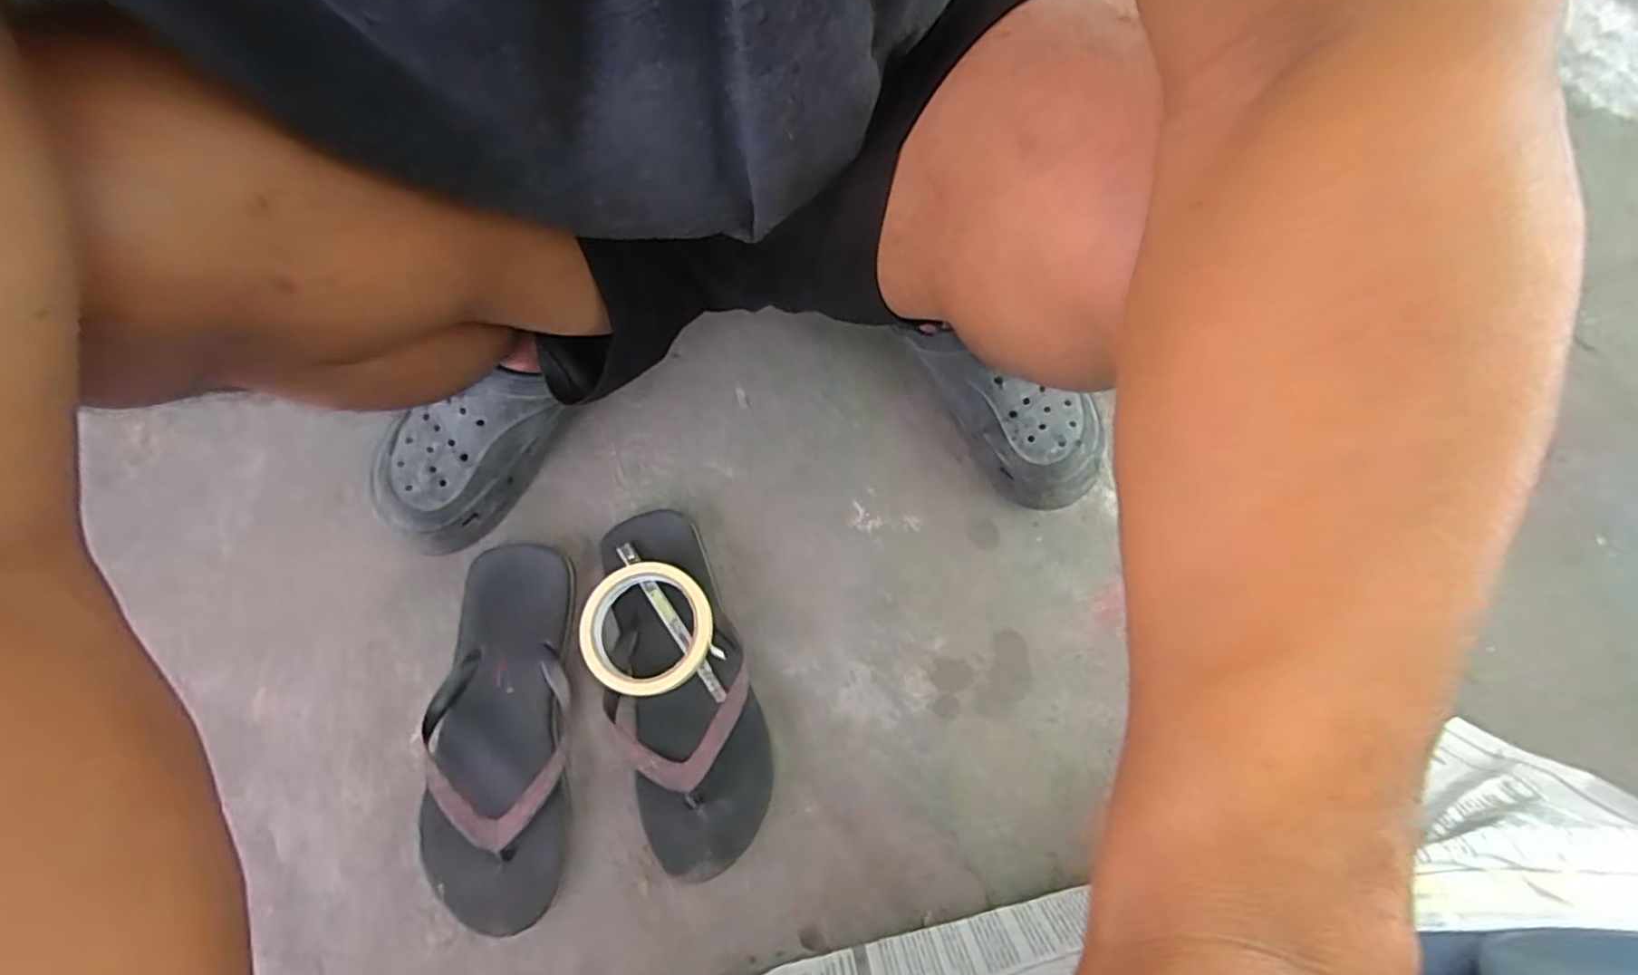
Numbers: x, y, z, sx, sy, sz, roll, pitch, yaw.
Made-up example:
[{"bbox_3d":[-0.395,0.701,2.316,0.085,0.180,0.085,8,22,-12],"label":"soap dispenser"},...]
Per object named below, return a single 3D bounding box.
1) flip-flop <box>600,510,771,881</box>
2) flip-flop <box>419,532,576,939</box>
[{"bbox_3d":[-0.110,0.145,0.529,0.105,0.043,0.263,-18,72,-7],"label":"flip-flop"},{"bbox_3d":[-0.239,0.175,0.517,0.105,0.046,0.270,-1,71,-2],"label":"flip-flop"}]

